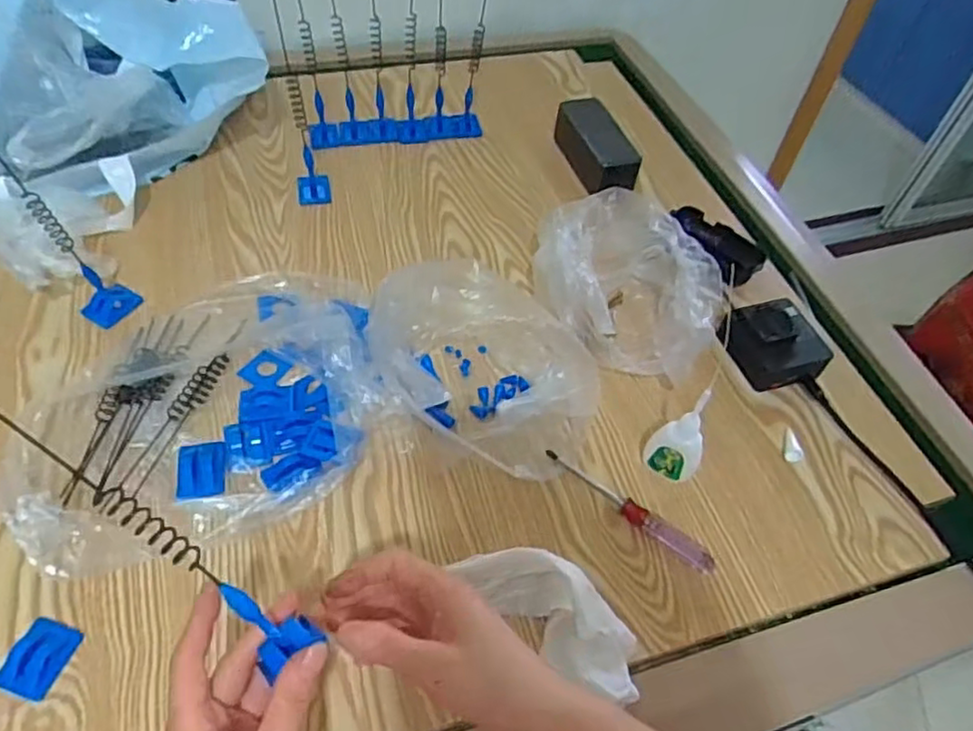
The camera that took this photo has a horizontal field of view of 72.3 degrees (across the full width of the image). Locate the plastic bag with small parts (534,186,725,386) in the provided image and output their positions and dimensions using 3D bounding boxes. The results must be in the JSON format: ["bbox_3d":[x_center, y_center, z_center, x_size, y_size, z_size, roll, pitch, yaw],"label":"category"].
[{"bbox_3d":[0.129,-0.078,0.619,0.177,0.074,0.162,25,54,14],"label":"plastic bag with small parts"}]

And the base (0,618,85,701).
[{"bbox_3d":[-0.285,0.187,0.425,0.034,0.010,0.044,14,53,7],"label":"base"}]

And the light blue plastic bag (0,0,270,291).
[{"bbox_3d":[-0.365,-0.264,0.660,0.318,0.177,0.265,-34,62,-26],"label":"light blue plastic bag"}]

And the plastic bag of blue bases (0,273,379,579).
[{"bbox_3d":[-0.227,0.010,0.530,0.269,0.071,0.254,-13,54,-14],"label":"plastic bag of blue bases"}]

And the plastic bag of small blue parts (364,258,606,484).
[{"bbox_3d":[-0.006,-0.010,0.554,0.171,0.088,0.207,-17,55,-16],"label":"plastic bag of small blue parts"}]

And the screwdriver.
[{"bbox_3d":[0.110,0.111,0.522,0.149,0.011,0.018,33,57,20],"label":"screwdriver"}]

